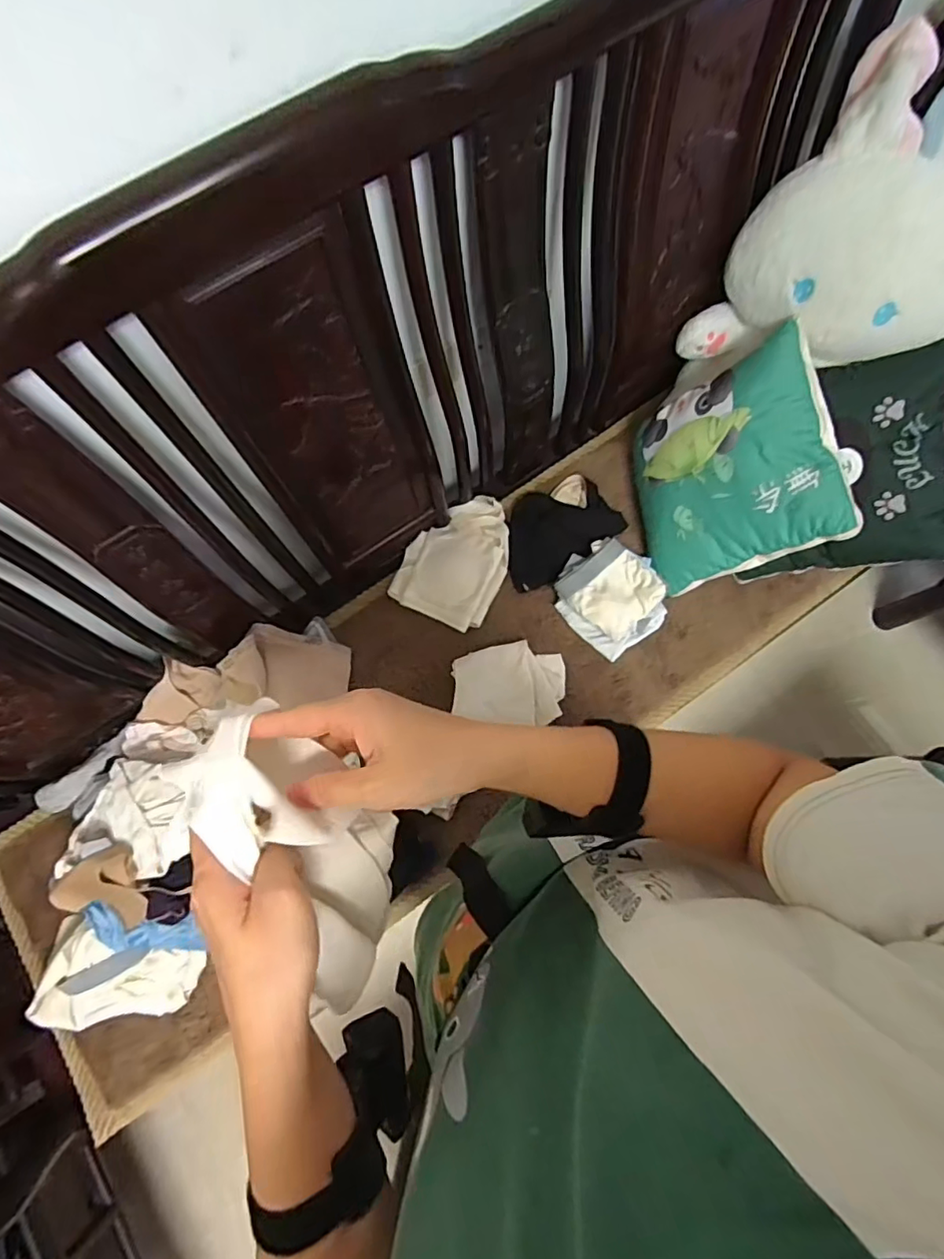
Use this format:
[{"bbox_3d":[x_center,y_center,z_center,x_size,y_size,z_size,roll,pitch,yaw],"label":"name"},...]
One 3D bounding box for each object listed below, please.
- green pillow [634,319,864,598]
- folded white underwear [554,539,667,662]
[{"bbox_3d":[0.416,-0.260,0.933,0.316,0.086,0.325,-21,79,39],"label":"green pillow"},{"bbox_3d":[0.250,-0.059,1.001,0.175,0.057,0.178,-38,79,-8],"label":"folded white underwear"}]

